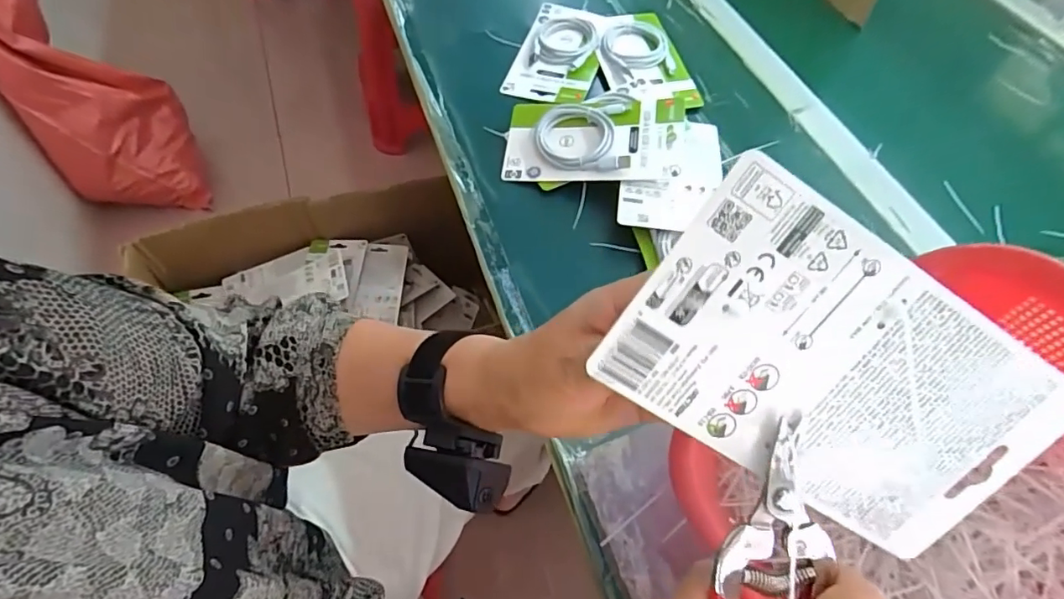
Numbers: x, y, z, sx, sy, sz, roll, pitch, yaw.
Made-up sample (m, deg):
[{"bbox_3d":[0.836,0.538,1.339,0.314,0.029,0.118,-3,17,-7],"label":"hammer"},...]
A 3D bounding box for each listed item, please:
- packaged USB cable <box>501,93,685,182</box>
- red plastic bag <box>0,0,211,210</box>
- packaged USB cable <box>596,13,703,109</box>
[{"bbox_3d":[0.061,-0.167,0.537,0.178,0.013,0.103,4,68,14],"label":"packaged USB cable"},{"bbox_3d":[-1.034,-0.497,1.216,0.205,0.653,0.305,9,55,26],"label":"red plastic bag"},{"bbox_3d":[0.136,-0.292,0.635,0.102,0.019,0.164,-5,58,-7],"label":"packaged USB cable"}]

